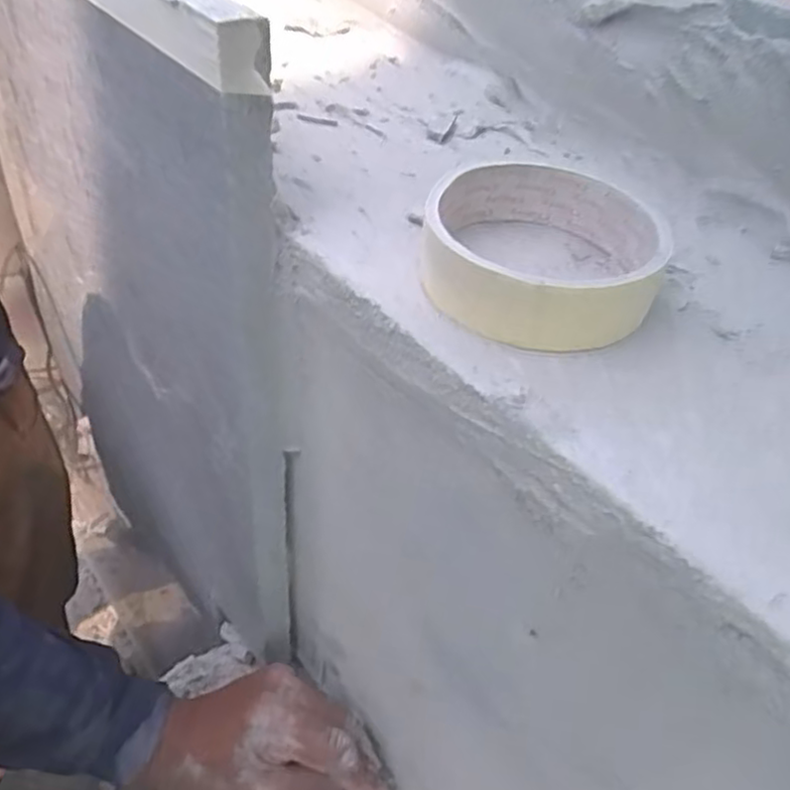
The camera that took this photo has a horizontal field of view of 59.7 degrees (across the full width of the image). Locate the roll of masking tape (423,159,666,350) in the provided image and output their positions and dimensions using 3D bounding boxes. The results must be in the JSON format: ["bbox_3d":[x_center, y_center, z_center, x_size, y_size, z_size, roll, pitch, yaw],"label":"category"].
[{"bbox_3d":[0.050,-0.050,0.234,0.078,0.021,0.085,3,42,-3],"label":"roll of masking tape"}]

